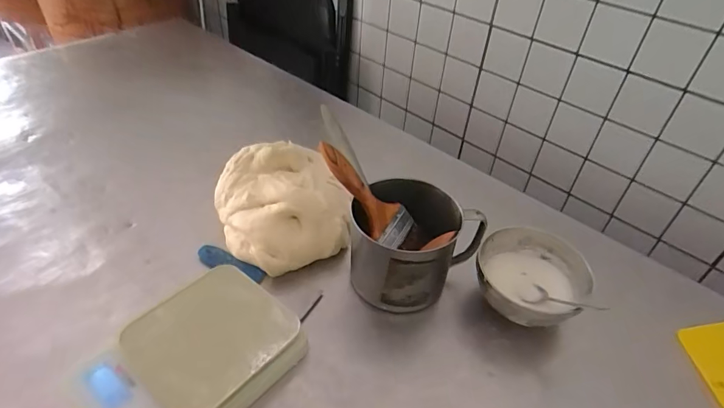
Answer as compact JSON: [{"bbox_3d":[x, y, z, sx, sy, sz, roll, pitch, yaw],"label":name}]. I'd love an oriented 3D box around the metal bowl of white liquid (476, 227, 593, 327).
[{"bbox_3d":[0.198,0.089,0.510,0.123,0.068,0.128,3,40,-2],"label":"metal bowl of white liquid"}]

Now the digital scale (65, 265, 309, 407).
[{"bbox_3d":[-0.169,0.154,0.431,0.154,0.037,0.184,31,47,28],"label":"digital scale"}]

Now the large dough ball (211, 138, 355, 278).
[{"bbox_3d":[-0.103,-0.001,0.587,0.169,0.084,0.183,3,40,-2],"label":"large dough ball"}]

